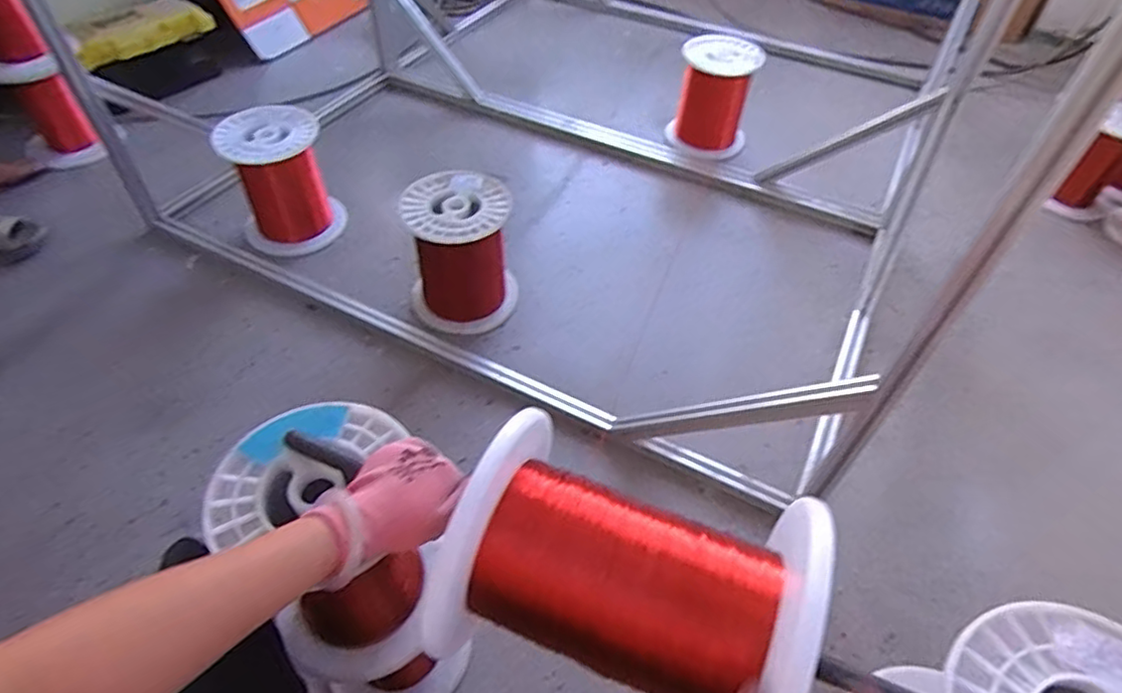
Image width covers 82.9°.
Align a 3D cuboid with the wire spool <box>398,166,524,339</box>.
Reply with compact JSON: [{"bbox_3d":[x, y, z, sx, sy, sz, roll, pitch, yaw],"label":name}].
[{"bbox_3d":[-0.191,-0.174,1.212,0.196,0.241,0.183,1,49,-2],"label":"wire spool"}]

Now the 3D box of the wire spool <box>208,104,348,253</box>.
[{"bbox_3d":[-0.588,-0.355,1.328,0.196,0.255,0.185,0,50,0],"label":"wire spool"}]

